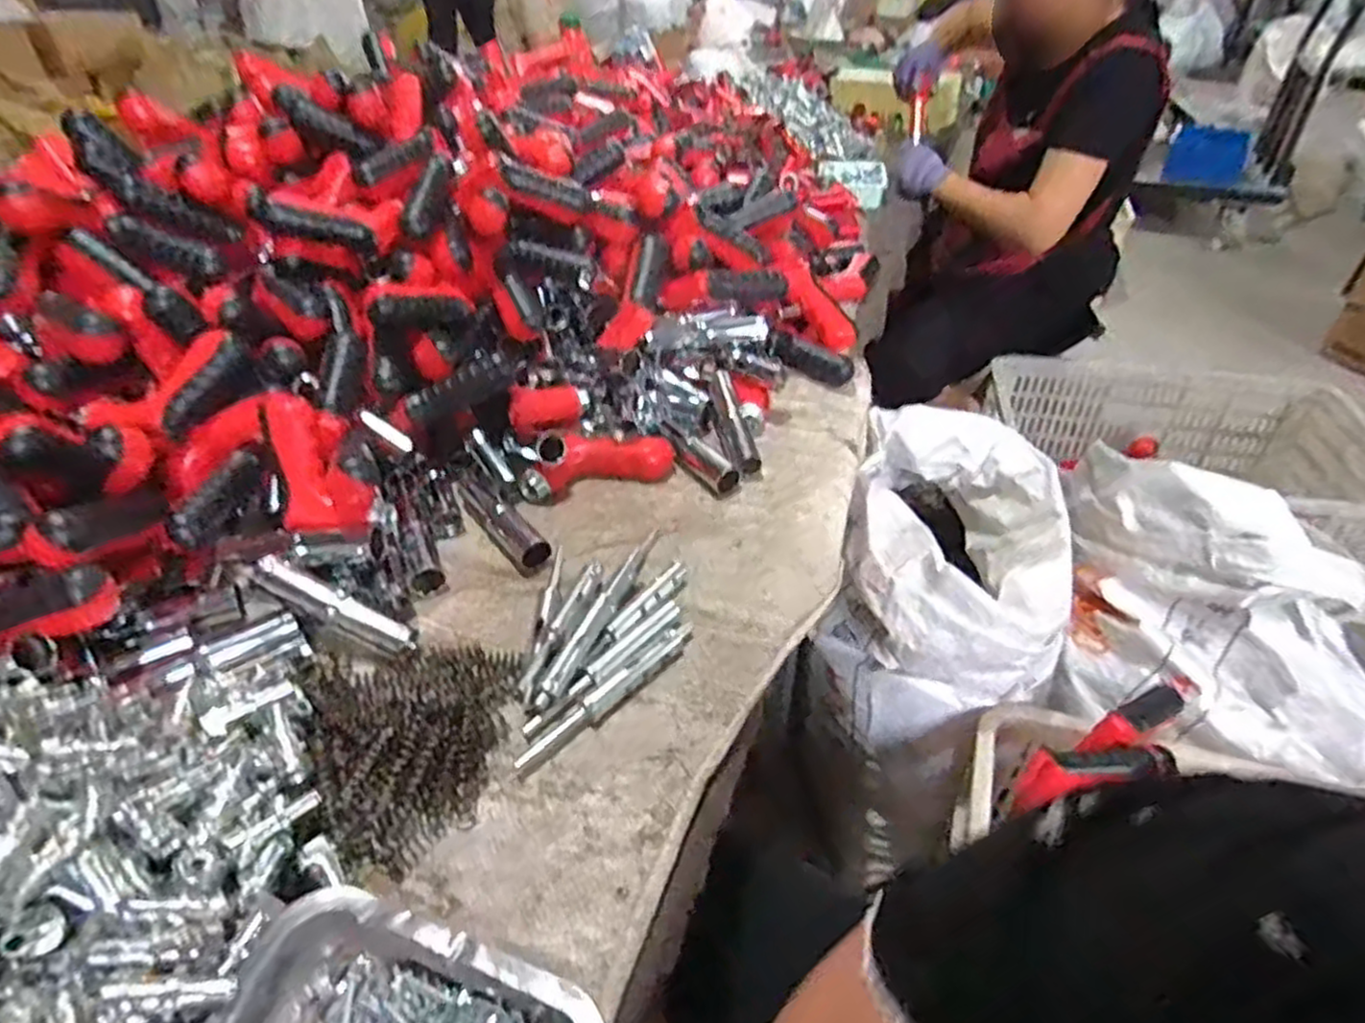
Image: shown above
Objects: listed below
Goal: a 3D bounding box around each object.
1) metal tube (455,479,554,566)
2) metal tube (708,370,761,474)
[{"bbox_3d":[-0.158,0.006,0.656,0.033,0.023,0.144,-25,43,-28],"label":"metal tube"},{"bbox_3d":[0.048,-0.090,0.746,0.029,0.028,0.139,-7,51,-8],"label":"metal tube"}]

